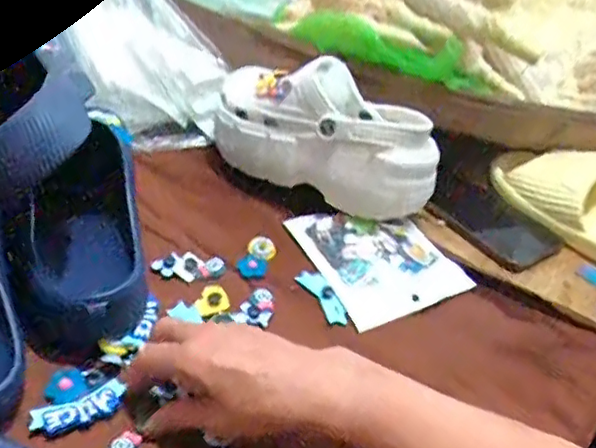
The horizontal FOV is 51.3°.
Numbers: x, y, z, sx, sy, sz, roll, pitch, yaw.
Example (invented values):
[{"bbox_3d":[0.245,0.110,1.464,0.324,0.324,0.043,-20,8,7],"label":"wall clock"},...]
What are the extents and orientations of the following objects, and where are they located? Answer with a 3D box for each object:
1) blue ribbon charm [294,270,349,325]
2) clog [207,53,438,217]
[{"bbox_3d":[0.022,0.059,0.520,0.020,0.009,0.066,-14,45,-28],"label":"blue ribbon charm"},{"bbox_3d":[0.020,-0.091,0.608,0.243,0.107,0.094,25,41,18],"label":"clog"}]

